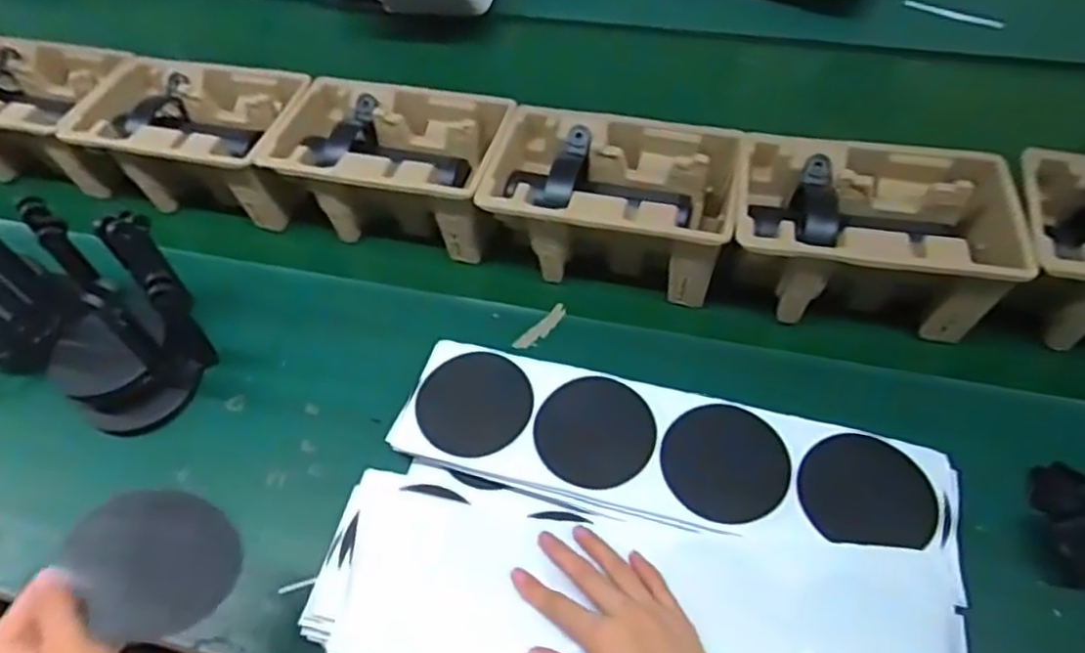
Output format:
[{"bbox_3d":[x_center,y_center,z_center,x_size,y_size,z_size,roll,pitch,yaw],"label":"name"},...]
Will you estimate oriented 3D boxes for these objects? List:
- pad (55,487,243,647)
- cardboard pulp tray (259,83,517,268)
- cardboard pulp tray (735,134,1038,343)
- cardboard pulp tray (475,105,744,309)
[{"bbox_3d":[-0.229,0.136,0.407,0.097,0.010,0.080,37,43,22],"label":"pad"},{"bbox_3d":[-0.154,-0.162,0.705,0.233,0.099,0.145,11,56,10],"label":"cardboard pulp tray"},{"bbox_3d":[0.283,-0.081,0.602,0.225,0.096,0.158,9,56,9],"label":"cardboard pulp tray"},{"bbox_3d":[0.064,-0.113,0.655,0.217,0.109,0.145,10,56,9],"label":"cardboard pulp tray"}]

